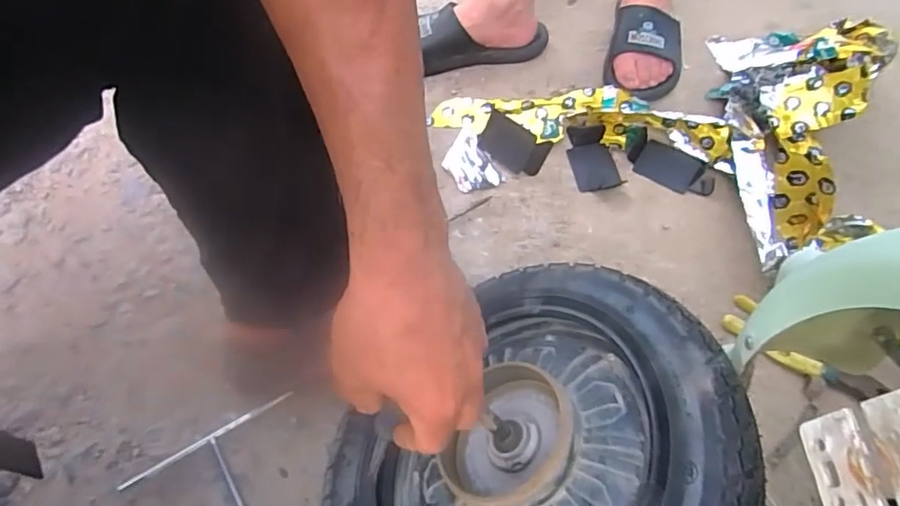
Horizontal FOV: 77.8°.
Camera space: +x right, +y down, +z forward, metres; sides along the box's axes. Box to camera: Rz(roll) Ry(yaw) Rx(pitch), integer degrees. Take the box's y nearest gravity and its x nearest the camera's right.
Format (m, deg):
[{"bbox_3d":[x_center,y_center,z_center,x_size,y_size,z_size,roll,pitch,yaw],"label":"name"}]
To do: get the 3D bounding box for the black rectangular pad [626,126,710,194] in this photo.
[{"bbox_3d":[0.304,-0.126,0.787,0.098,0.018,0.066,29,64,18],"label":"black rectangular pad"}]

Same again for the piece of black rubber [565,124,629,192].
[{"bbox_3d":[0.201,-0.134,0.789,0.061,0.019,0.104,-6,59,-2],"label":"piece of black rubber"}]

